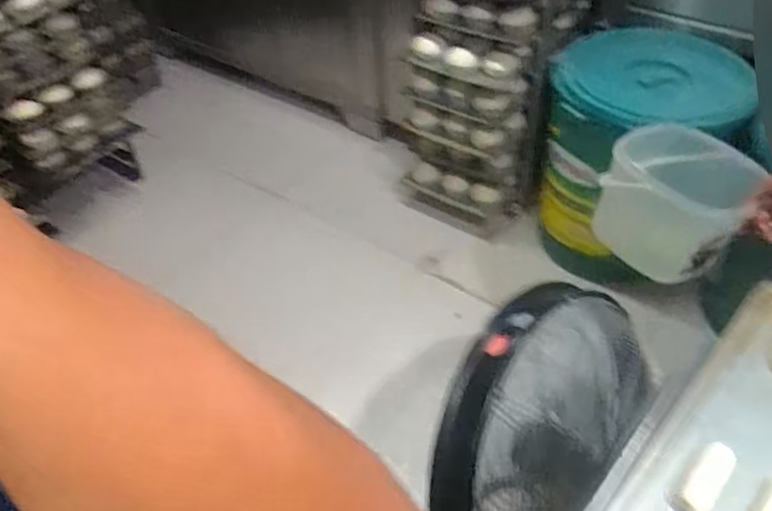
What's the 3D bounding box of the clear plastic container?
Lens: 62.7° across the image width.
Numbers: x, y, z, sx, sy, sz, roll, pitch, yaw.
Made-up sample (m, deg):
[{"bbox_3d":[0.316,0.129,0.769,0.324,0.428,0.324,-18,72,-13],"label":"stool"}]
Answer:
[{"bbox_3d":[0.478,-0.099,1.047,0.206,0.172,0.224,28,52,27],"label":"clear plastic container"}]

